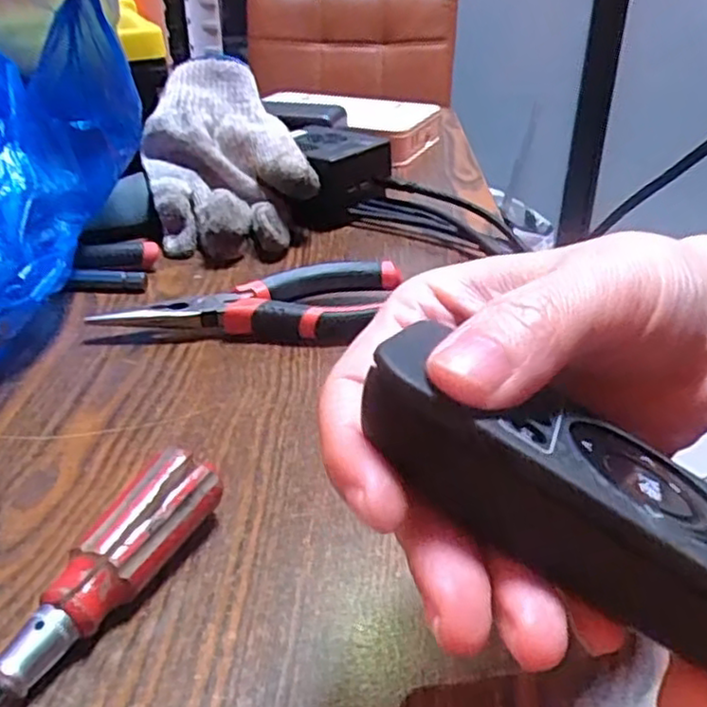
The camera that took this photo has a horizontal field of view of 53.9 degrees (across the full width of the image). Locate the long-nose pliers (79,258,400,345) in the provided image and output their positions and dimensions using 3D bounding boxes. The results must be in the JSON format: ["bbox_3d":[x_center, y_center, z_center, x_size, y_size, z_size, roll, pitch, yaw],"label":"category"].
[{"bbox_3d":[-0.053,-0.025,0.358,0.149,0.021,0.056,-2,31,-2],"label":"long-nose pliers"}]

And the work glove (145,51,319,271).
[{"bbox_3d":[-0.088,-0.134,0.464,0.101,0.046,0.172,-15,68,-12],"label":"work glove"}]

